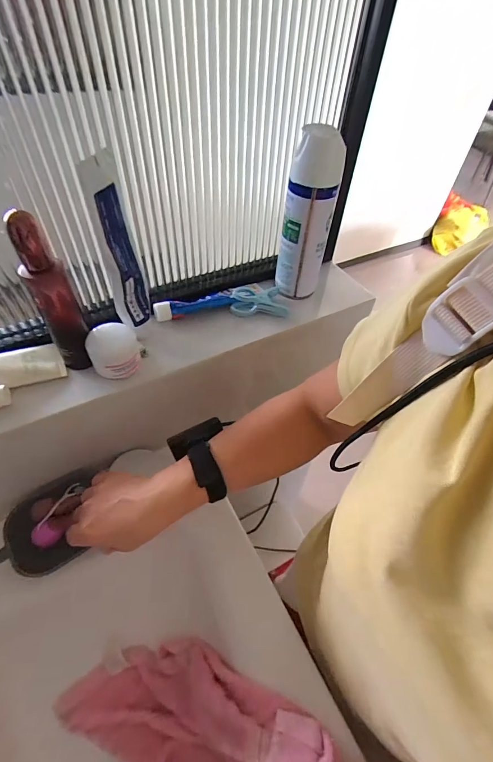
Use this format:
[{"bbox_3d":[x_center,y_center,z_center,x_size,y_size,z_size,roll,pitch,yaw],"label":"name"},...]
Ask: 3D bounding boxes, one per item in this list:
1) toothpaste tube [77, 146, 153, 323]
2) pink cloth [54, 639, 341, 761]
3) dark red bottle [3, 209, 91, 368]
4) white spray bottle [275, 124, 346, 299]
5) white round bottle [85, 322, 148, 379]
[{"bbox_3d":[-0.143,-0.144,0.409,0.043,0.200,0.031,-11,52,-12],"label":"toothpaste tube"},{"bbox_3d":[-0.054,0.378,0.378,0.315,0.107,0.141,-13,40,35],"label":"pink cloth"},{"bbox_3d":[-0.206,-0.083,0.392,0.041,0.186,0.040,-24,56,-21],"label":"dark red bottle"},{"bbox_3d":[0.083,-0.215,0.488,0.059,0.209,0.054,-28,57,-24],"label":"white spray bottle"},{"bbox_3d":[-0.160,-0.034,0.441,0.053,0.053,0.059,4,50,0],"label":"white round bottle"}]

